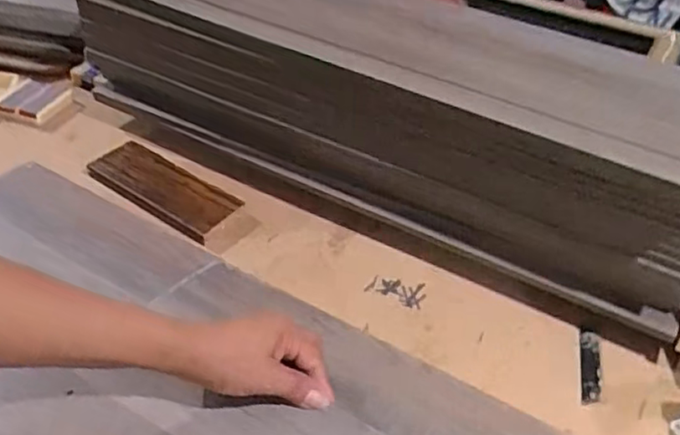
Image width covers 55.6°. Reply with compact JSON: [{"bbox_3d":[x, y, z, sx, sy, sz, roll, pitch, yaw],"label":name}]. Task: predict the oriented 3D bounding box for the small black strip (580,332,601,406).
[{"bbox_3d":[0.217,0.127,0.556,0.017,0.006,0.077,12,42,10],"label":"small black strip"}]

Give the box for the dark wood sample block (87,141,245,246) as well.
[{"bbox_3d":[-0.189,-0.035,0.700,0.172,0.018,0.073,28,43,24],"label":"dark wood sample block"}]

